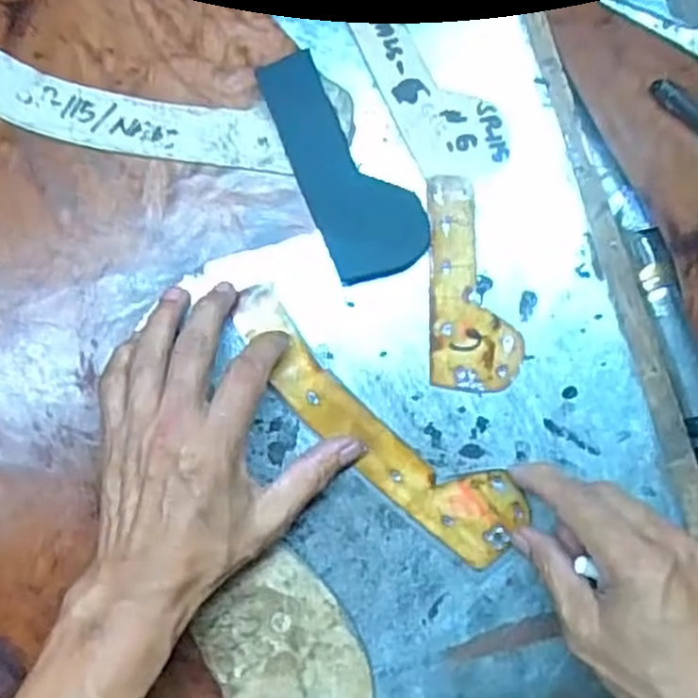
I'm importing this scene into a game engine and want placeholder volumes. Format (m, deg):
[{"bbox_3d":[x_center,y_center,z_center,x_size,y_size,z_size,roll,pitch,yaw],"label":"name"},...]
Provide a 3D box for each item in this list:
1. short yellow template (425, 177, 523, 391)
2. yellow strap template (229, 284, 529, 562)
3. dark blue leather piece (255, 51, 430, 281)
[{"bbox_3d":[0.069,-0.037,0.404,0.048,0.004,0.117,-1,86,1],"label":"short yellow template"},{"bbox_3d":[0.014,0.040,0.397,0.190,0.005,0.047,42,85,2],"label":"yellow strap template"},{"bbox_3d":[-0.002,-0.101,0.402,0.055,0.007,0.127,-24,93,-6],"label":"dark blue leather piece"}]

